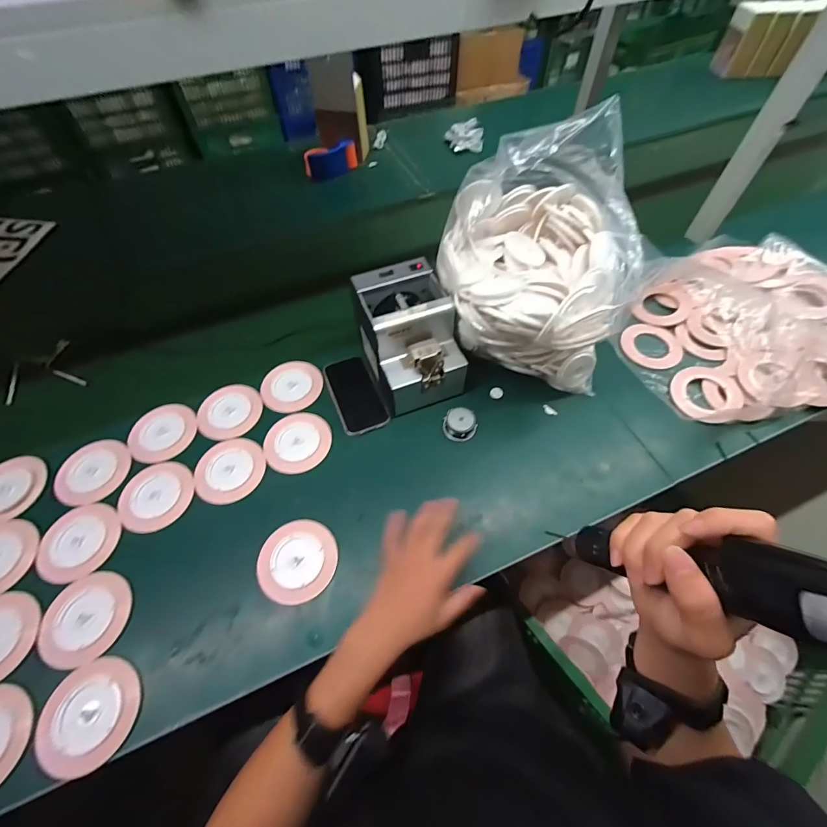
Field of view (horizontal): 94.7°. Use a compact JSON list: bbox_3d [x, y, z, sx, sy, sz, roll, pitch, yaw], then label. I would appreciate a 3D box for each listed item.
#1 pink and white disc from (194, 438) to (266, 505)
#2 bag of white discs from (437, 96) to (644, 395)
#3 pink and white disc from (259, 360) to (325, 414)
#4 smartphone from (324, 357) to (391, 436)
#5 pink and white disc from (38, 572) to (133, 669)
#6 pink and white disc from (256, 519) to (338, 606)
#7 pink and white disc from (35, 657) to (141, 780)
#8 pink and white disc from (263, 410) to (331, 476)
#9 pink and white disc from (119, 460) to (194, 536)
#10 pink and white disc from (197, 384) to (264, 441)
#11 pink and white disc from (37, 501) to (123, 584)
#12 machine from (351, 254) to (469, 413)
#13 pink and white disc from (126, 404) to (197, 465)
[{"bbox_3d":[-0.275,0.084,0.572,0.097,0.008,0.100,0,57,1],"label":"pink and white disc"},{"bbox_3d":[0.162,-0.202,0.551,0.249,0.320,0.263,3,57,3],"label":"bag of white discs"},{"bbox_3d":[-0.207,-0.047,0.645,0.094,0.011,0.102,0,57,1],"label":"pink and white disc"},{"bbox_3d":[-0.096,-0.033,0.627,0.071,0.007,0.140,-23,64,-4],"label":"smartphone"},{"bbox_3d":[-0.406,0.252,0.471,0.099,0.004,0.100,0,57,1],"label":"pink and white disc"},{"bbox_3d":[-0.153,0.193,0.500,0.099,0.009,0.100,0,57,1],"label":"pink and white disc"},{"bbox_3d":[-0.362,0.333,0.422,0.100,0.005,0.101,0,57,1],"label":"pink and white disc"},{"bbox_3d":[-0.180,0.045,0.589,0.099,0.016,0.096,0,57,1],"label":"pink and white disc"},{"bbox_3d":[-0.374,0.117,0.552,0.100,0.011,0.100,0,57,1],"label":"pink and white disc"},{"bbox_3d":[-0.301,-0.006,0.621,0.101,0.011,0.093,0,57,1],"label":"pink and white disc"},{"bbox_3d":[-0.454,0.174,0.519,0.095,0.007,0.100,0,57,1],"label":"pink and white disc"},{"bbox_3d":[-0.007,-0.115,0.603,0.125,0.151,0.171,-19,59,-11],"label":"machine"},{"bbox_3d":[-0.396,0.027,0.599,0.087,0.016,0.100,37,65,22],"label":"pink and white disc"}]

